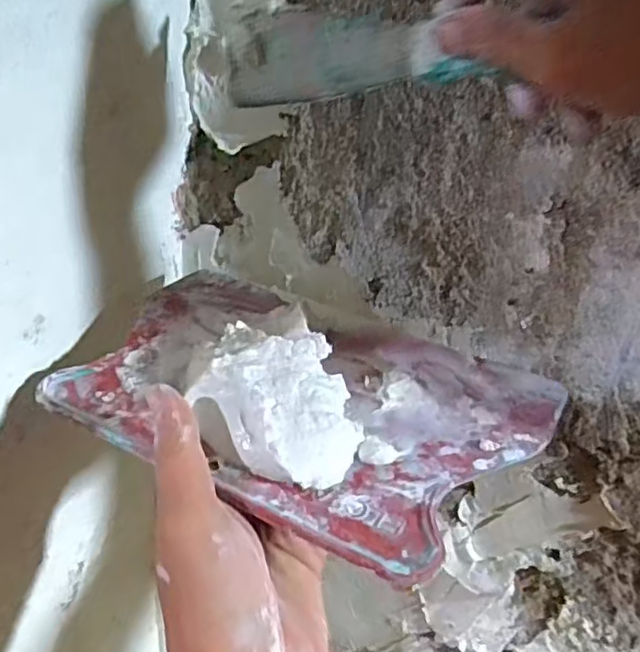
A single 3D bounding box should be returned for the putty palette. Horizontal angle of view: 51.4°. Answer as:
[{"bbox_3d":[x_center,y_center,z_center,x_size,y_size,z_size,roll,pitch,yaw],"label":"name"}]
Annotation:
[{"bbox_3d":[-0.008,0.024,0.297,0.200,0.041,0.138,17,22,25],"label":"putty palette"}]

